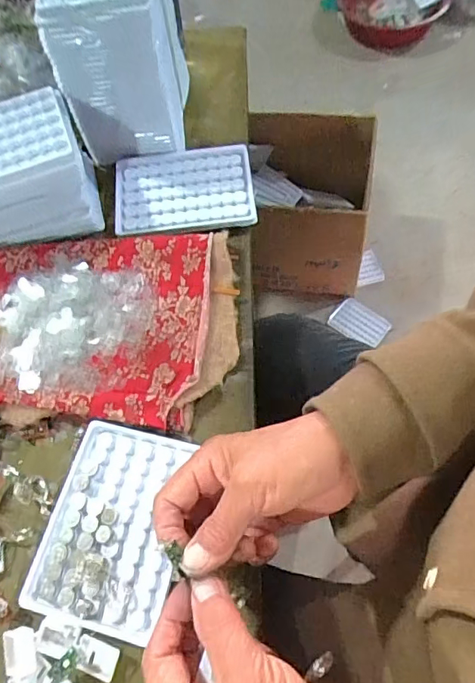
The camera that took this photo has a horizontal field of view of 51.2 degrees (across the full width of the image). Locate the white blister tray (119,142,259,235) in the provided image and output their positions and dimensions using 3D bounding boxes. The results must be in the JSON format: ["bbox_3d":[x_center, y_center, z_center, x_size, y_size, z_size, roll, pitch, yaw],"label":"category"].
[{"bbox_3d":[-0.052,-0.148,0.477,0.130,0.013,0.096,-6,66,-3],"label":"white blister tray"}]

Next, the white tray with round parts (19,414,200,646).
[{"bbox_3d":[-0.086,0.125,0.345,0.088,0.009,0.130,12,66,5],"label":"white tray with round parts"}]

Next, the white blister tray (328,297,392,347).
[{"bbox_3d":[0.302,-0.047,1.214,0.131,0.020,0.090,35,70,19],"label":"white blister tray"}]

